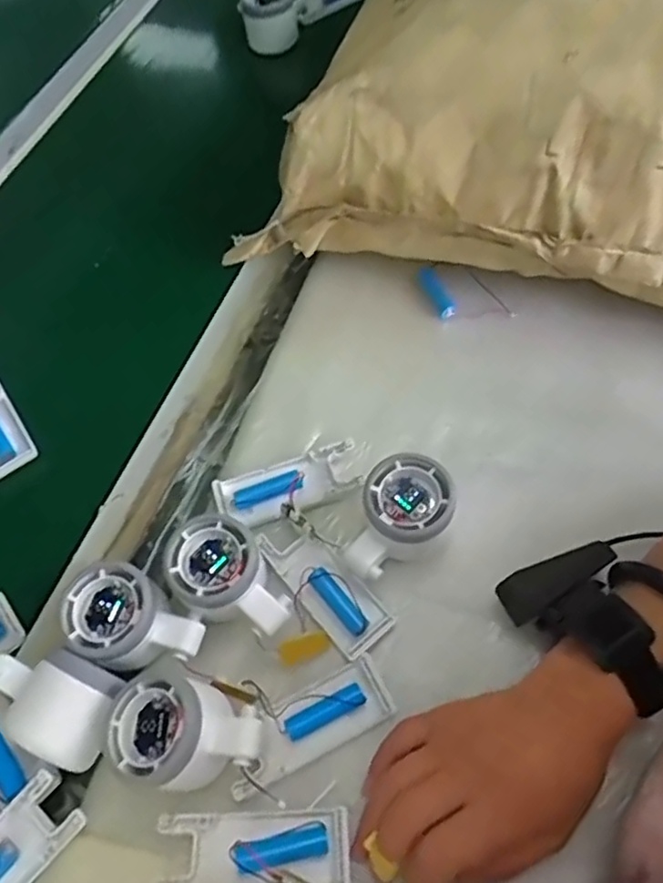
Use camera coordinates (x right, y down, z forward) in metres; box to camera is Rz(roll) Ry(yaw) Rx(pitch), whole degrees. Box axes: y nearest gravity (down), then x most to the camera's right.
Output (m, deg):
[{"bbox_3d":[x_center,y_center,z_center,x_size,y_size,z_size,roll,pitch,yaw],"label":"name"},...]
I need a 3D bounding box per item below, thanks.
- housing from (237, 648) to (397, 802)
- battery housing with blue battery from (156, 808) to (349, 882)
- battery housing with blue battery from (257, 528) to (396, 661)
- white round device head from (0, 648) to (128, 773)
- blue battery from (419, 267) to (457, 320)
[{"bbox_3d":[-0.014,0.167,0.392,0.102,0.017,0.037,-28,62,-10],"label":"housing"},{"bbox_3d":[-0.042,0.225,0.361,0.101,0.023,0.038,-4,61,3],"label":"battery housing with blue battery"},{"bbox_3d":[-0.004,0.093,0.435,0.039,0.015,0.098,-38,64,-15],"label":"battery housing with blue battery"},{"bbox_3d":[-0.167,0.154,0.395,0.084,0.047,0.058,22,65,17],"label":"white round device head"},{"bbox_3d":[0.086,-0.121,0.537,0.014,0.019,0.045,-38,103,-16],"label":"blue battery"}]

